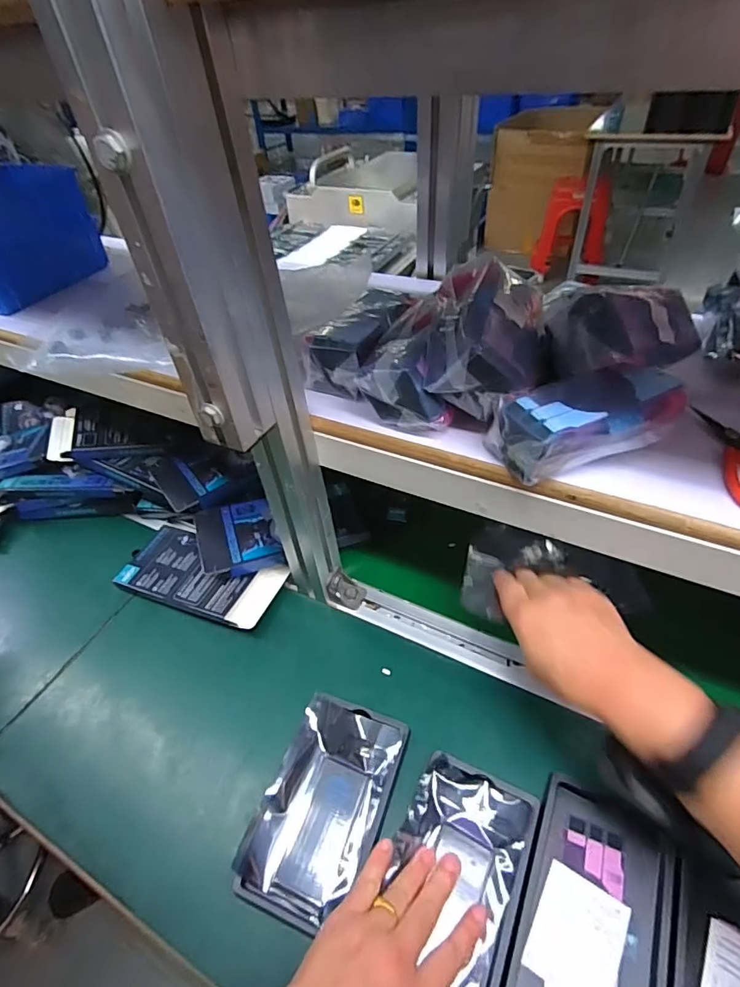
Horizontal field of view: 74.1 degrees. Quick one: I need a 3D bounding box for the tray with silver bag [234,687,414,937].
[{"bbox_3d":[-0.036,0.256,0.408,0.093,0.020,0.155,14,48,19],"label":"tray with silver bag"}]

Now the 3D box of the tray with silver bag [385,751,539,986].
[{"bbox_3d":[0.061,0.289,0.365,0.092,0.019,0.155,17,49,21],"label":"tray with silver bag"}]

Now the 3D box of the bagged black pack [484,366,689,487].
[{"bbox_3d":[0.152,-0.049,0.341,0.127,0.048,0.056,-12,45,-8],"label":"bagged black pack"}]

